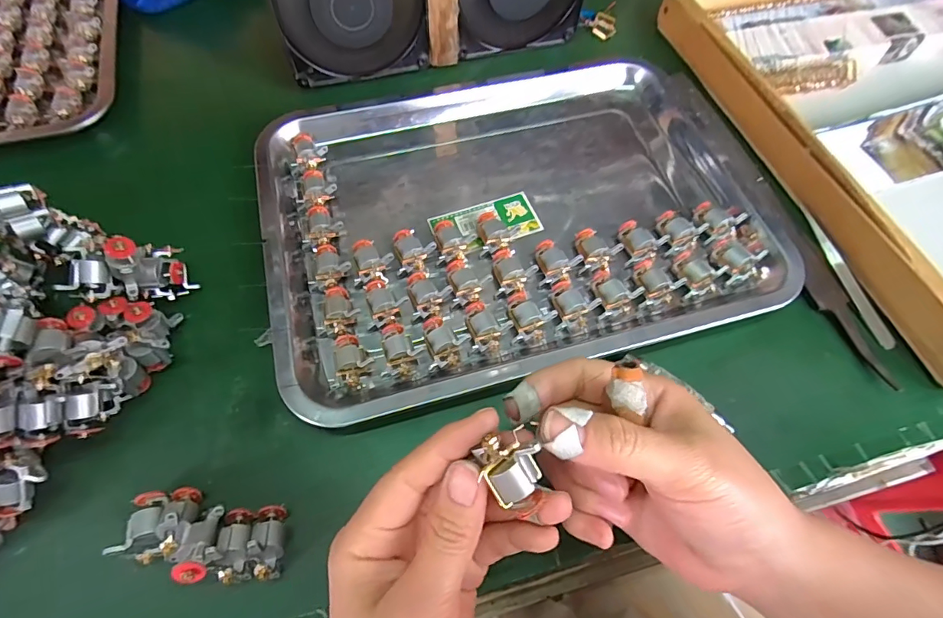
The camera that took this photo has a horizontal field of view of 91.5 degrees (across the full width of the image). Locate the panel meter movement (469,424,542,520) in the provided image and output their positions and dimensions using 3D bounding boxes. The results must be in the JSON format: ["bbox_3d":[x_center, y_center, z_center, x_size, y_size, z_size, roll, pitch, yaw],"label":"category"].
[{"bbox_3d":[0.016,0.059,0.174,0.021,0.014,0.028,-27,92,2],"label":"panel meter movement"}]

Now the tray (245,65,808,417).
[{"bbox_3d":[0.025,-0.088,0.345,0.346,0.022,0.279,-12,64,-7],"label":"tray"}]

